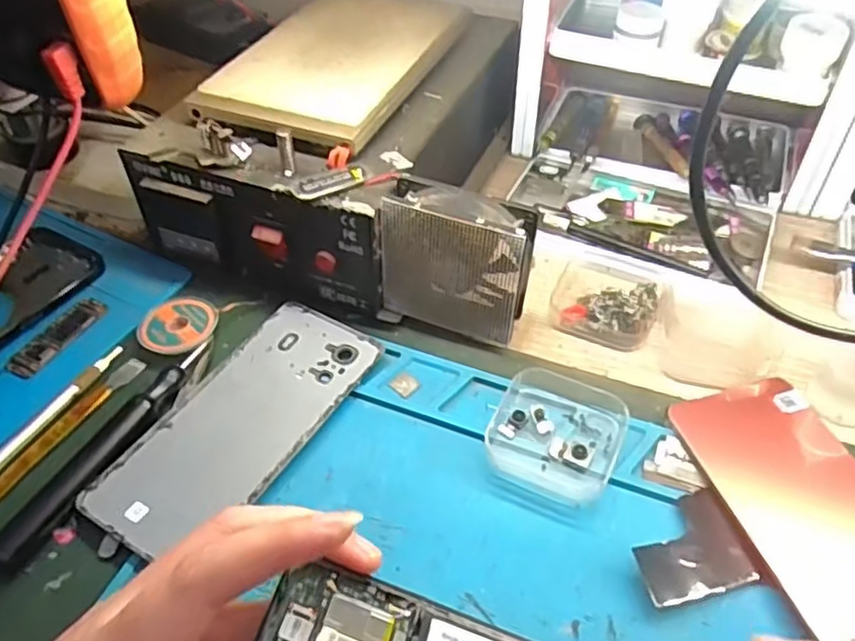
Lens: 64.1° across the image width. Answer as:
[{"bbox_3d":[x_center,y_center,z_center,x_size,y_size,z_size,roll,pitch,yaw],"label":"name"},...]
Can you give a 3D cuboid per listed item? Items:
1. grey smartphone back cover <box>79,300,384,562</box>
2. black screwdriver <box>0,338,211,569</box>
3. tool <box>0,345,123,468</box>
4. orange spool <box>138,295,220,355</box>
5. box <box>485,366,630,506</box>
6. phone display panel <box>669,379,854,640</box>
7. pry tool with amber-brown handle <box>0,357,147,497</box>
[{"bbox_3d":[-0.095,0.052,0.357,0.070,0.007,0.157,24,52,22],"label":"grey smartphone back cover"},{"bbox_3d":[-0.159,0.061,0.345,0.019,0.010,0.140,21,51,20],"label":"black screwdriver"},{"bbox_3d":[-0.215,0.064,0.357,0.010,0.005,0.145,20,51,19],"label":"tool"},{"bbox_3d":[-0.148,0.003,0.408,0.043,0.008,0.044,-1,47,1],"label":"orange spool"},{"bbox_3d":[0.065,0.056,0.346,0.062,0.020,0.060,19,51,19],"label":"box"},{"bbox_3d":[0.180,0.092,0.312,0.069,0.010,0.157,-12,48,-9],"label":"phone display panel"},{"bbox_3d":[-0.199,0.062,0.363,0.013,0.007,0.121,22,51,20],"label":"pry tool with amber-brown handle"}]

